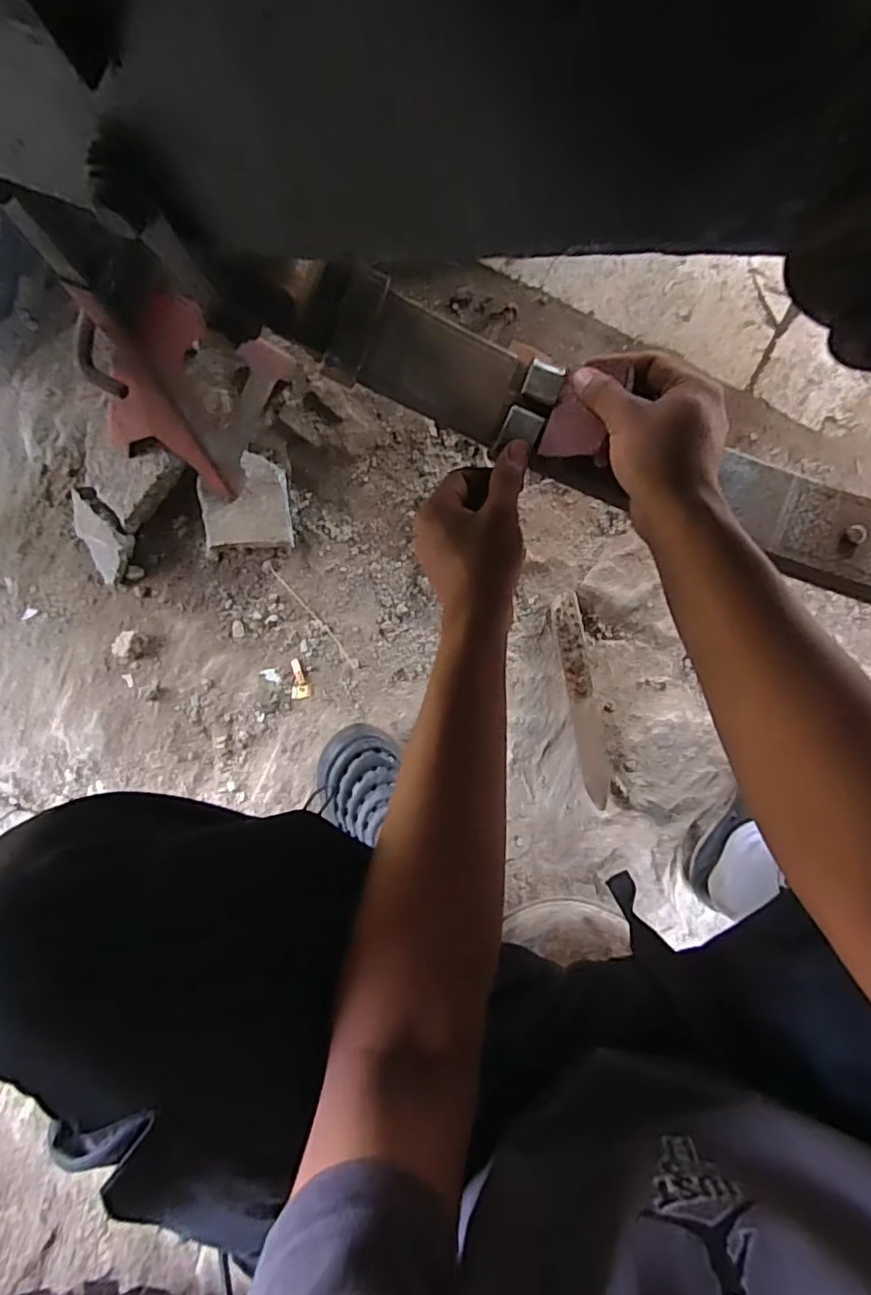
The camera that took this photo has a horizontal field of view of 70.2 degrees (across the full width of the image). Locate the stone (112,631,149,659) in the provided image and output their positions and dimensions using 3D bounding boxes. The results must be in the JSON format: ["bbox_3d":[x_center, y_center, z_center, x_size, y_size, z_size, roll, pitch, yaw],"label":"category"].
[{"bbox_3d":[-0.371,-0.003,0.753,0.039,0.017,0.033,10,86,4],"label":"stone"}]

